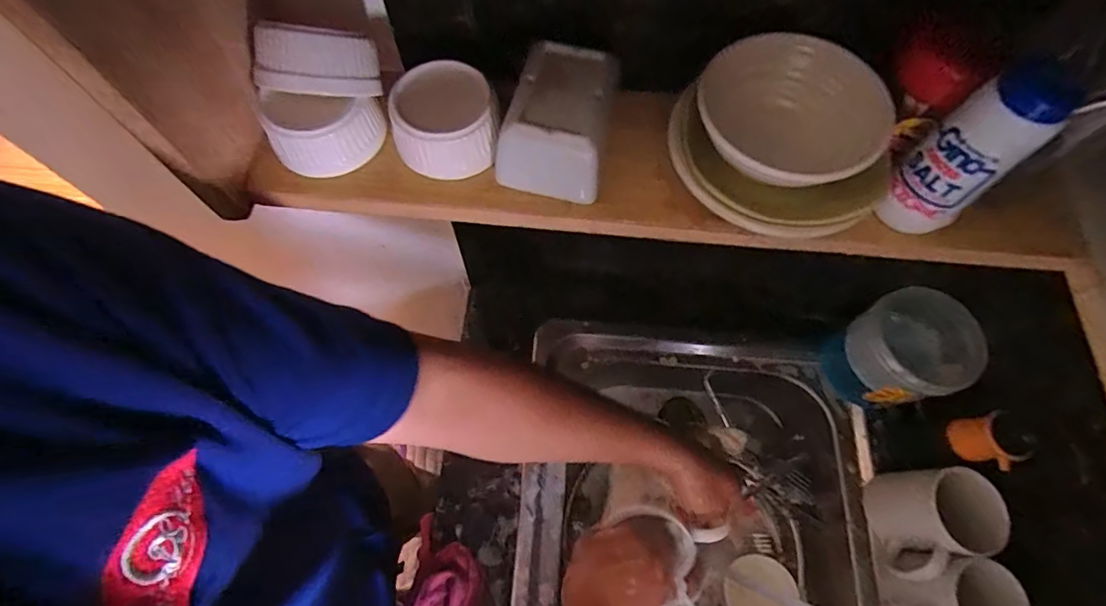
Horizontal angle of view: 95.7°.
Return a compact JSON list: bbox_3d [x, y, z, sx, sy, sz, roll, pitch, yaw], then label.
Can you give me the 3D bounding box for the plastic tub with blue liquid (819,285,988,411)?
[{"bbox_3d":[0.379,0.058,0.562,0.086,0.151,0.107,-17,69,-8],"label":"plastic tub with blue liquid"}]

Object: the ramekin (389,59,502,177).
[{"bbox_3d":[-0.066,-0.112,0.307,0.061,0.037,0.056,-14,69,-7],"label":"ramekin"}]

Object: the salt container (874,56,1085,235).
[{"bbox_3d":[0.211,-0.073,0.258,0.037,0.090,0.038,-31,72,-13],"label":"salt container"}]

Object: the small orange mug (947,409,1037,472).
[{"bbox_3d":[0.435,0.138,0.498,0.036,0.053,0.050,-9,68,-5],"label":"small orange mug"}]

